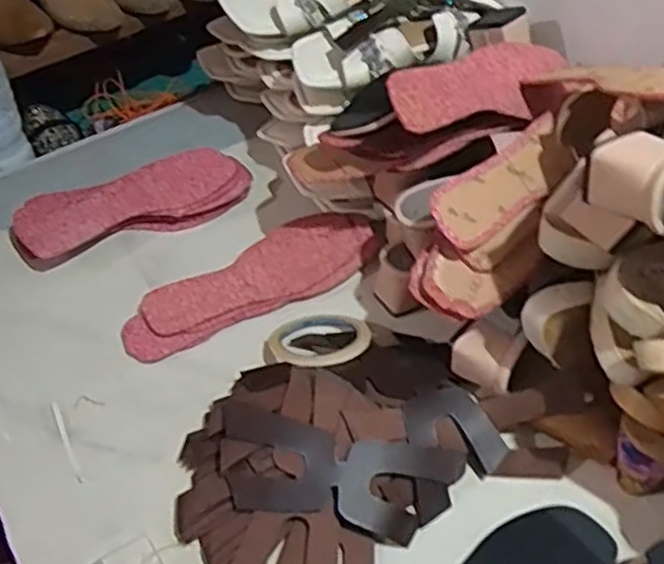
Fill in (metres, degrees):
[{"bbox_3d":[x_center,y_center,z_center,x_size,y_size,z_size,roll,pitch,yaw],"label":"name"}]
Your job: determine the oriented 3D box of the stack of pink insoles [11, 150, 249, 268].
[{"bbox_3d":[-0.226,-0.091,0.857,0.264,0.039,0.089,-19,53,-14],"label":"stack of pink insoles"}]

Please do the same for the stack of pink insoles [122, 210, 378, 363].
[{"bbox_3d":[-0.082,-0.001,0.796,0.286,0.024,0.088,-27,56,-20],"label":"stack of pink insoles"}]

